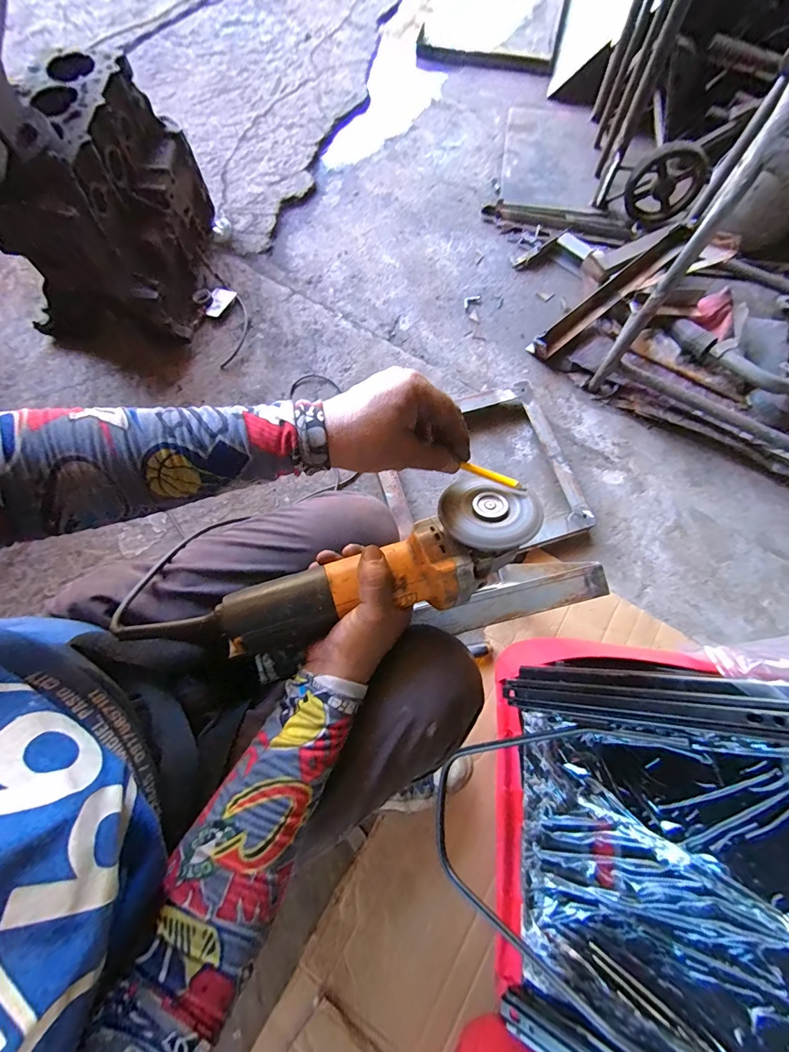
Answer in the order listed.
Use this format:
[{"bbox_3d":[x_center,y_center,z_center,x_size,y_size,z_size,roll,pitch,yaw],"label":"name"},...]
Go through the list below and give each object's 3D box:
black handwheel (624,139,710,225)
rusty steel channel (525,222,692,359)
[{"bbox_3d":[0.712,-0.893,1.098,0.184,0.158,0.050,21,71,7],"label":"black handwheel"},{"bbox_3d":[0.523,-0.564,1.013,0.454,0.037,0.063,-38,74,1],"label":"rusty steel channel"}]

